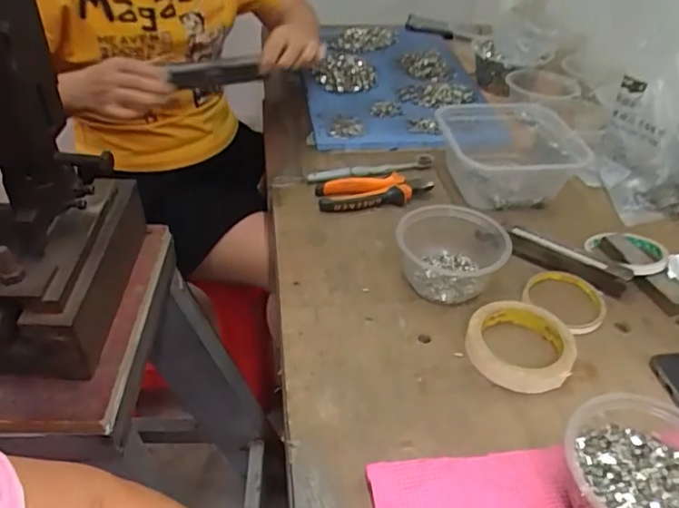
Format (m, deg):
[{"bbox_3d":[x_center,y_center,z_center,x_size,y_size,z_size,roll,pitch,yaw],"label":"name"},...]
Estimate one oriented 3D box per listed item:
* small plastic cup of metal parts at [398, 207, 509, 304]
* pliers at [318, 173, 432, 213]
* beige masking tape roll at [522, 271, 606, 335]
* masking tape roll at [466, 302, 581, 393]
[{"bbox_3d":[0.119,-0.003,0.607,0.114,0.063,0.100,8,40,9],"label":"small plastic cup of metal parts"},{"bbox_3d":[0.046,-0.080,0.724,0.146,0.027,0.052,-1,40,-5],"label":"pliers"},{"bbox_3d":[0.243,0.049,0.599,0.075,0.020,0.086,-15,42,-18],"label":"beige masking tape roll"},{"bbox_3d":[0.171,0.085,0.537,0.096,0.020,0.093,0,39,0],"label":"masking tape roll"}]

